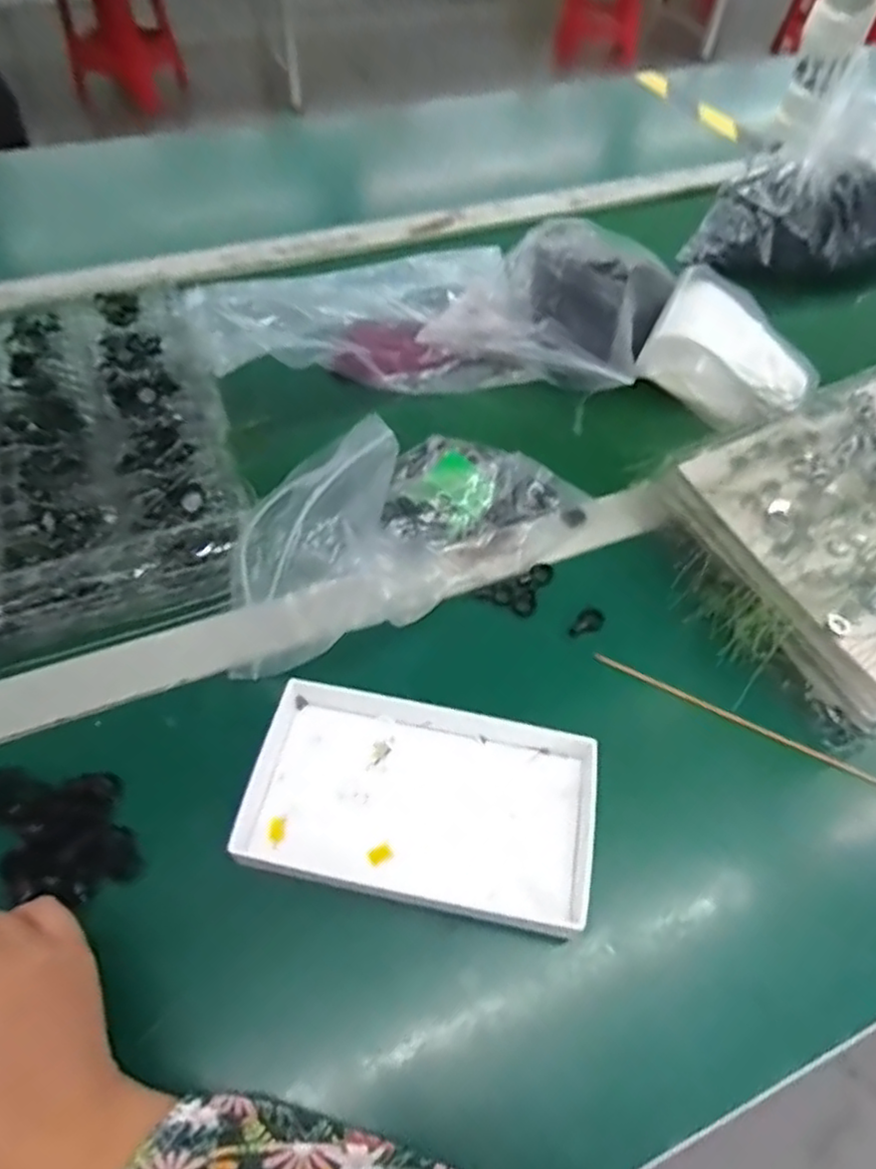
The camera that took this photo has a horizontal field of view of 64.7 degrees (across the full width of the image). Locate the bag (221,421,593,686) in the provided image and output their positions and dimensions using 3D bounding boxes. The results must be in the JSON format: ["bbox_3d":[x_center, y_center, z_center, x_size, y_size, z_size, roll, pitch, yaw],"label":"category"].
[{"bbox_3d":[-0.021,-0.044,0.435,0.245,0.099,0.103,-35,62,-25],"label":"bag"}]

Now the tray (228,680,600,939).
[{"bbox_3d":[-0.007,0.113,0.373,0.184,0.025,0.105,10,53,5],"label":"tray"}]

